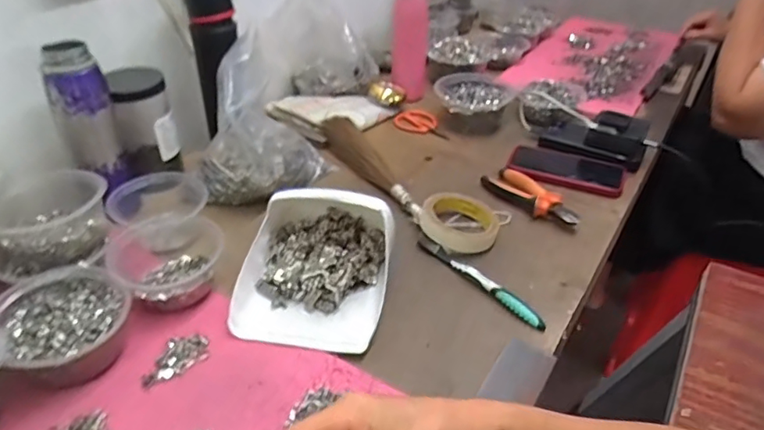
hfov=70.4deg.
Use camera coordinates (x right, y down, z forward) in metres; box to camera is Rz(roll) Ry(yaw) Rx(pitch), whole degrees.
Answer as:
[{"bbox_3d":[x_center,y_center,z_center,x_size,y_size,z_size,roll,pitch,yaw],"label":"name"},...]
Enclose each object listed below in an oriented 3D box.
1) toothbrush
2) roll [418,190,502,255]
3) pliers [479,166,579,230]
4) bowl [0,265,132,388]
[{"bbox_3d":[0.108,0.071,0.616,0.016,0.020,0.182,-26,47,-34],"label":"toothbrush"},{"bbox_3d":[0.097,0.008,0.686,0.096,0.031,0.094,3,37,-2],"label":"roll"},{"bbox_3d":[0.204,-0.026,0.746,0.060,0.020,0.149,-21,44,-29],"label":"pliers"},{"bbox_3d":[-0.292,0.104,0.506,0.104,0.054,0.118,-28,46,-35],"label":"bowl"}]

